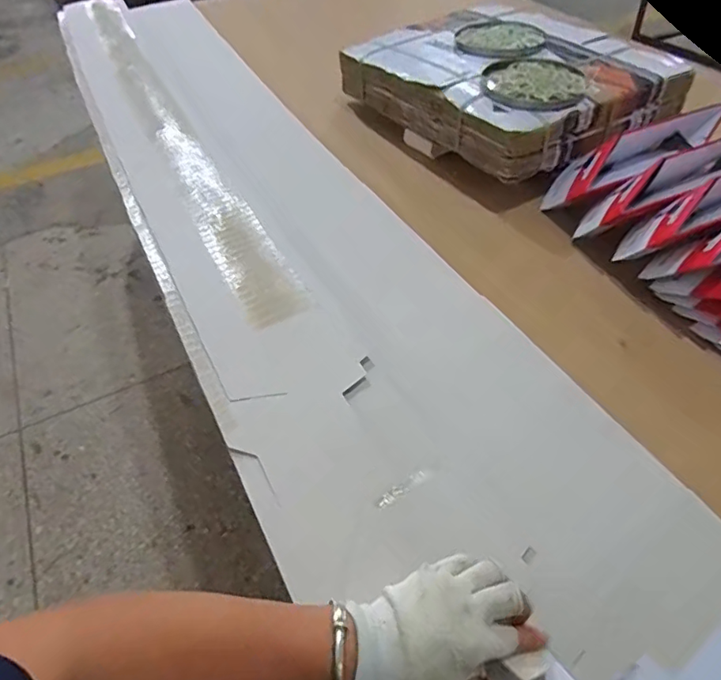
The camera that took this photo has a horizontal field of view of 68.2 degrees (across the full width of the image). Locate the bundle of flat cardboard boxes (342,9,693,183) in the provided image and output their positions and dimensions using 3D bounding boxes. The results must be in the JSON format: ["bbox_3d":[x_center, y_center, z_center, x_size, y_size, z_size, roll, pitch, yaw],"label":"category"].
[{"bbox_3d":[0.279,-0.507,1.025,0.440,0.124,0.505,-25,51,-18],"label":"bundle of flat cardboard boxes"}]

